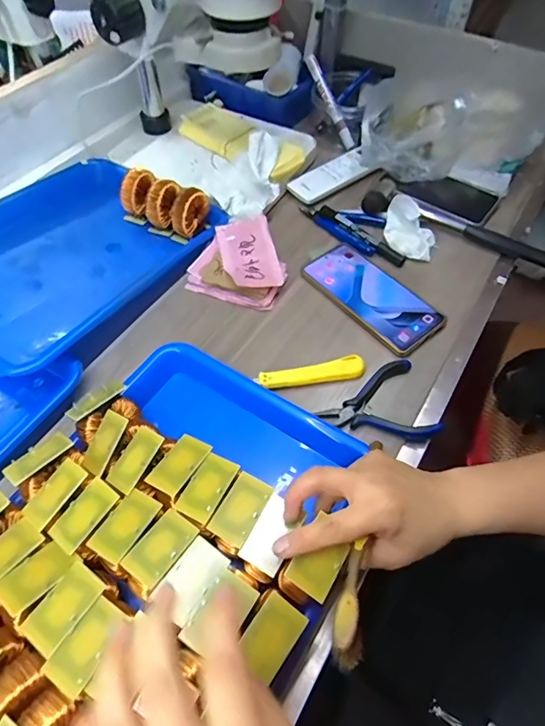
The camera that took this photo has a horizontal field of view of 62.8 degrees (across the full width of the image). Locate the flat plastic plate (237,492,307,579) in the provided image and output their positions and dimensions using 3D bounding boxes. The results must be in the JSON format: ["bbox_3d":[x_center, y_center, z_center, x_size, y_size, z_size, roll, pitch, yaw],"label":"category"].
[{"bbox_3d":[0.000,0.123,0.323,0.030,0.007,0.049,26,59,15],"label":"flat plastic plate"}]

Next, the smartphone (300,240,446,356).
[{"bbox_3d":[0.114,-0.081,0.517,0.080,0.008,0.162,-36,64,-23],"label":"smartphone"}]

